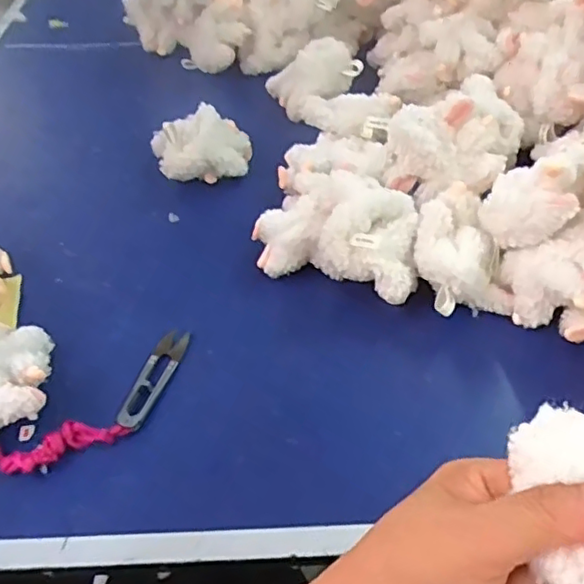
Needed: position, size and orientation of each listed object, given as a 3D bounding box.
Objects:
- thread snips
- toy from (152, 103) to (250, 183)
[{"bbox_3d":[-0.112,0.069,0.500,0.025,0.017,0.099,14,49,15],"label":"thread snips"},{"bbox_3d":[-0.097,-0.156,0.679,0.107,0.064,0.066,-11,47,-8],"label":"toy"}]

